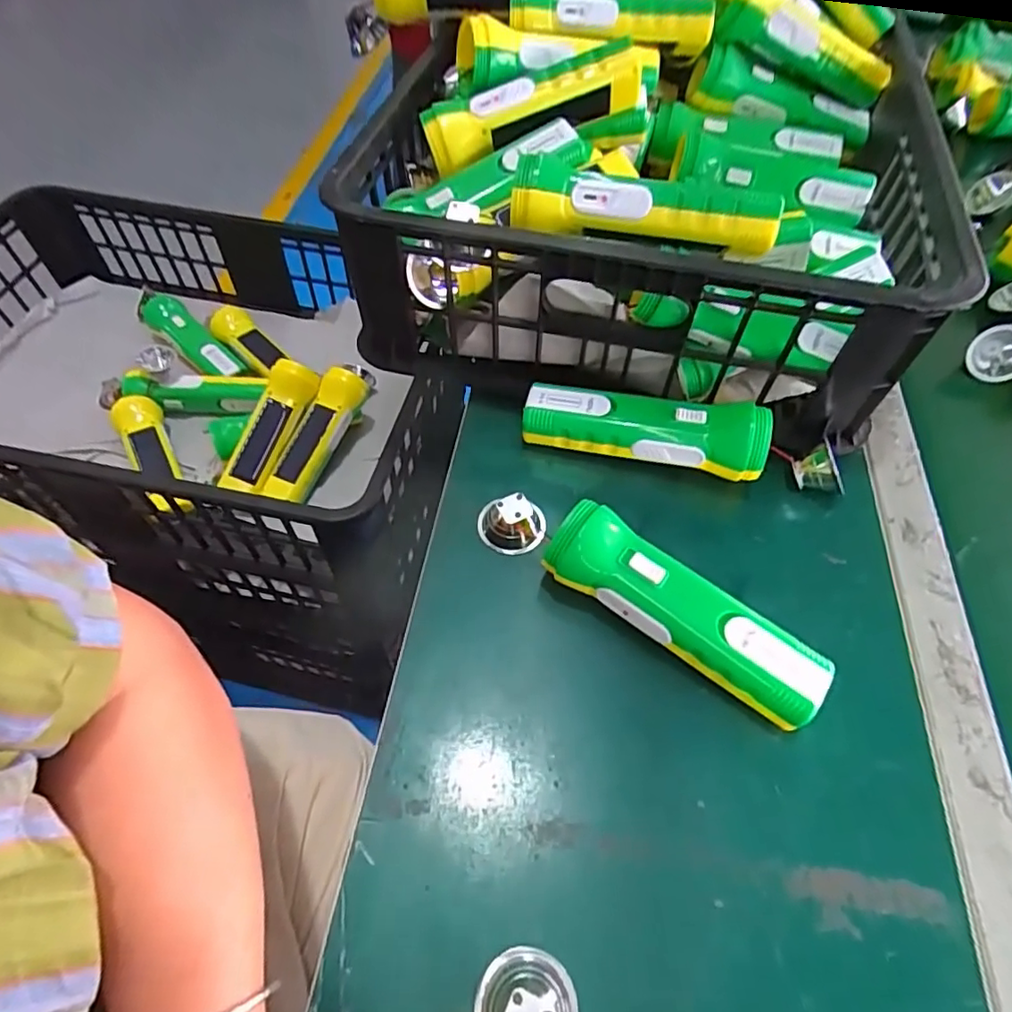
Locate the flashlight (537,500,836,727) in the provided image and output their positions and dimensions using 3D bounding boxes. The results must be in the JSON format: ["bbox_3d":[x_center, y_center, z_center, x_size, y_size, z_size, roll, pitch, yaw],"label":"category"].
[{"bbox_3d":[0.100,0.060,0.340,0.160,0.051,0.042,31,61,20],"label":"flashlight"}]

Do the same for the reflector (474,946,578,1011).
[{"bbox_3d":[0.010,0.212,0.249,0.041,0.027,0.043,0,55,0],"label":"reflector"}]

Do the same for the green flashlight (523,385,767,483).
[{"bbox_3d":[0.095,-0.053,0.416,0.165,0.048,0.044,13,56,9],"label":"green flashlight"}]

